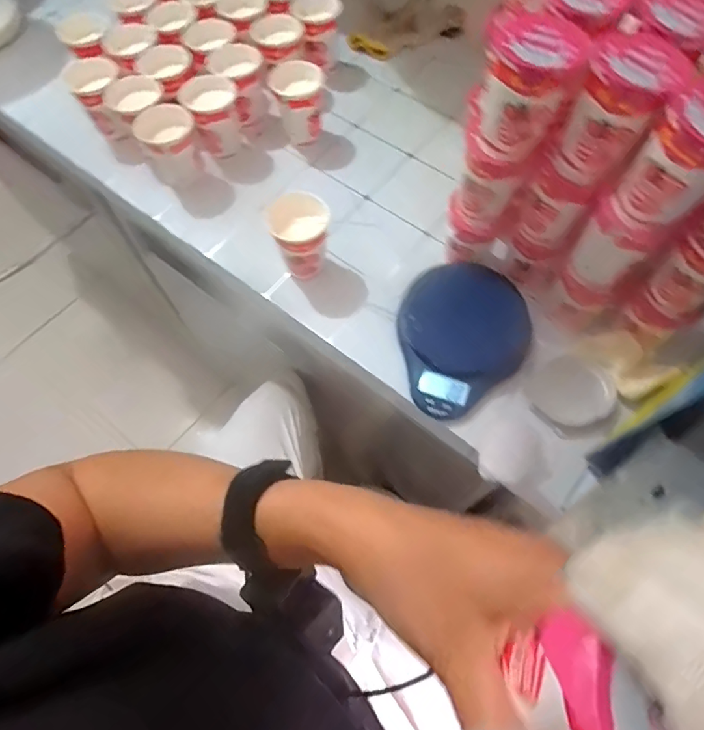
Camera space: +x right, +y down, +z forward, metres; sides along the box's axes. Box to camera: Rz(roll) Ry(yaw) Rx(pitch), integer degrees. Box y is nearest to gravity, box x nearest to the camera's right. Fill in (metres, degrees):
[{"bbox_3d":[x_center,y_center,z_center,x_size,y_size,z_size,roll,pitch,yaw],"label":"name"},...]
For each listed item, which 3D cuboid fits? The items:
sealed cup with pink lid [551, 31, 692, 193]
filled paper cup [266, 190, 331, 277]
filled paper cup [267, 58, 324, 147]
[{"bbox_3d":[0.213,-0.200,0.386,0.060,0.089,0.061,0,65,1],"label":"sealed cup with pink lid"},{"bbox_3d":[-0.057,-0.146,0.547,0.062,0.078,0.066,0,65,1],"label":"filled paper cup"},{"bbox_3d":[-0.071,-0.351,0.645,0.067,0.080,0.063,0,65,1],"label":"filled paper cup"}]

